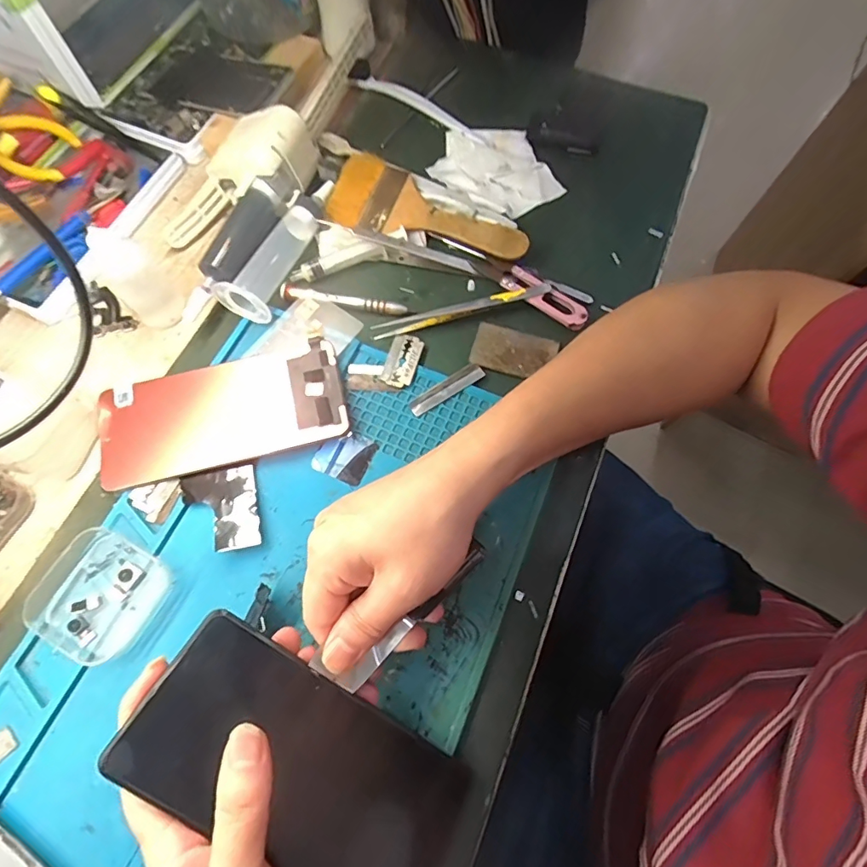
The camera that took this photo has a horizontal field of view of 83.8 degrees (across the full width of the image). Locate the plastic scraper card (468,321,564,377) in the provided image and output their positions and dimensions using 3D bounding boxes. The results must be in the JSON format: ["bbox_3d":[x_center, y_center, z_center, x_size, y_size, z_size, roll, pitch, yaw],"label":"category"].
[{"bbox_3d":[0.058,-0.061,0.352,0.057,0.004,0.034,18,70,4],"label":"plastic scraper card"}]

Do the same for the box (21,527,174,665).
[{"bbox_3d":[-0.196,0.094,0.283,0.062,0.017,0.062,24,70,7],"label":"box"}]

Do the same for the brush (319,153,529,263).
[{"bbox_3d":[-0.003,-0.178,0.387,0.162,0.017,0.062,22,70,6],"label":"brush"}]

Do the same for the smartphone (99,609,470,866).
[{"bbox_3d":[-0.060,0.162,0.233,0.162,0.004,0.073,38,60,-8],"label":"smartphone"}]

